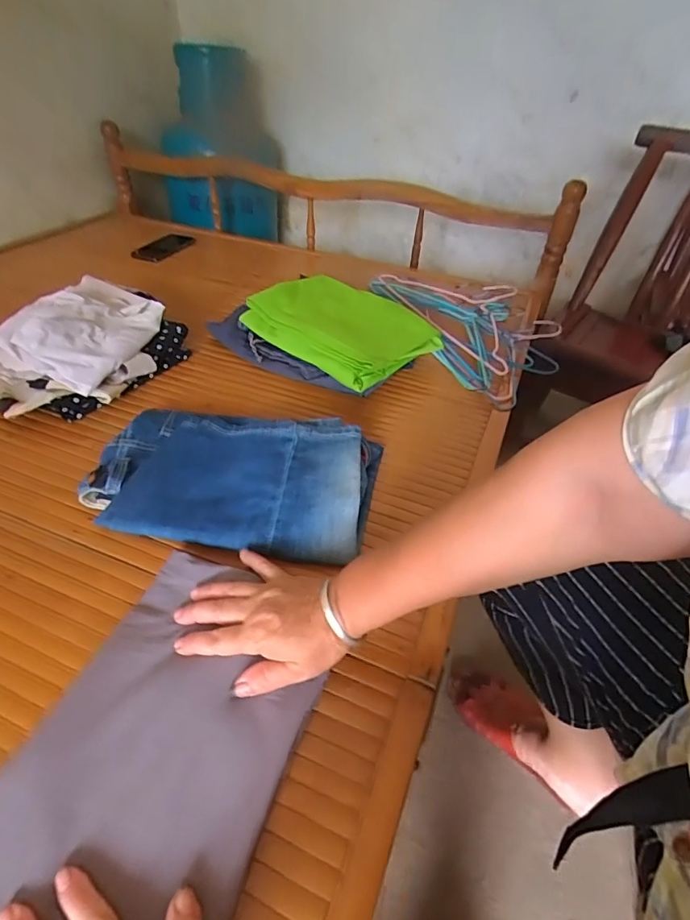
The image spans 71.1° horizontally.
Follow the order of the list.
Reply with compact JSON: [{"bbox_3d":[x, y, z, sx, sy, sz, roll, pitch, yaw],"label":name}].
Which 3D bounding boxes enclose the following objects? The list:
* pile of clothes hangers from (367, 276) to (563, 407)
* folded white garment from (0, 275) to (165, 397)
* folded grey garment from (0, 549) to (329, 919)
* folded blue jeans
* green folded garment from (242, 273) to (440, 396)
[{"bbox_3d":[0.242,-0.254,0.881,0.271,0.041,0.445,-15,45,-20],"label":"pile of clothes hangers"},{"bbox_3d":[-0.367,-0.198,0.697,0.154,0.063,0.232,10,42,5],"label":"folded white garment"},{"bbox_3d":[-0.131,0.203,0.356,0.179,0.024,0.268,16,43,13],"label":"folded grey garment"},{"bbox_3d":[-0.123,0.013,0.549,0.311,0.045,0.196,7,42,4],"label":"folded blue jeans"},{"bbox_3d":[-0.001,-0.218,0.764,0.254,0.053,0.208,32,48,27],"label":"green folded garment"}]

